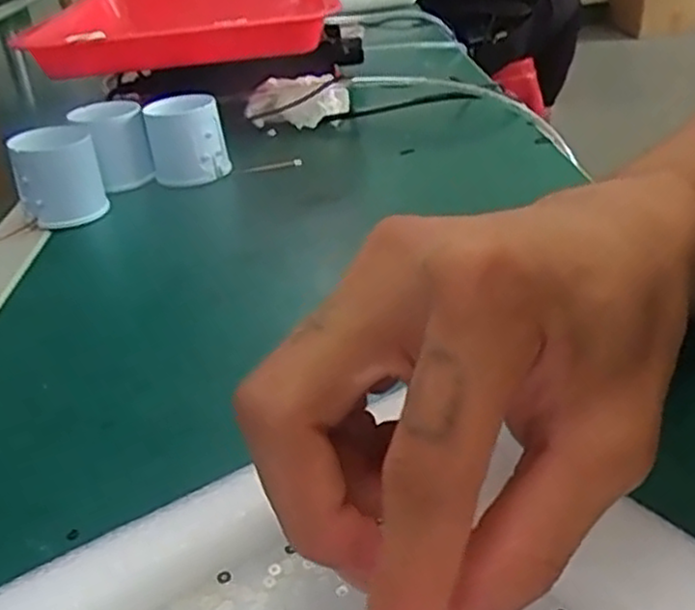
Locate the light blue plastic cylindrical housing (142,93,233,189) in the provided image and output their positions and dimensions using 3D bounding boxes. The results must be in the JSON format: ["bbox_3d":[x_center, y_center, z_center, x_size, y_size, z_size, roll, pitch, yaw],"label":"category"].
[{"bbox_3d":[-0.114,-0.117,0.533,0.054,0.058,0.048,-12,30,-10],"label":"light blue plastic cylindrical housing"}]

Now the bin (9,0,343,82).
[{"bbox_3d":[-0.148,-0.288,0.736,0.268,0.055,0.404,-10,30,-5],"label":"bin"}]

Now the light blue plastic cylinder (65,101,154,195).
[{"bbox_3d":[-0.163,-0.114,0.532,0.054,0.053,0.060,-17,28,-24],"label":"light blue plastic cylinder"}]

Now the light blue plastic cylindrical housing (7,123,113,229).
[{"bbox_3d":[-0.186,-0.080,0.483,0.054,0.064,0.045,-17,32,-18],"label":"light blue plastic cylindrical housing"}]

